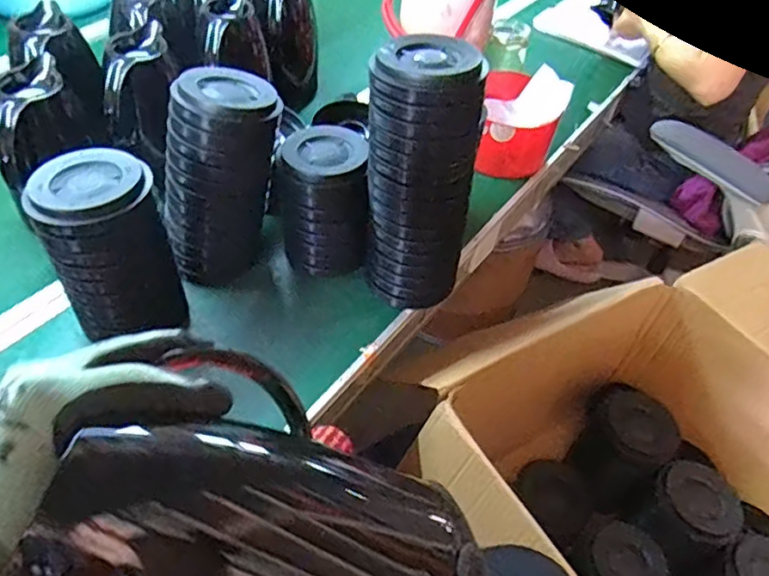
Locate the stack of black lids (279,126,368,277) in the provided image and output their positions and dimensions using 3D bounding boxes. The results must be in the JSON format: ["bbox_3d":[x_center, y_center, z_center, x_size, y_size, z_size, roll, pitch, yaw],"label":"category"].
[{"bbox_3d":[-0.081,-0.112,0.808,0.112,0.165,0.127,-3,48,-8],"label":"stack of black lids"}]

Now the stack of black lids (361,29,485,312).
[{"bbox_3d":[0.039,-0.128,0.733,0.129,0.314,0.114,7,47,2],"label":"stack of black lids"}]

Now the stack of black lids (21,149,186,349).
[{"bbox_3d":[-0.307,-0.043,0.671,0.121,0.196,0.121,-28,55,-27],"label":"stack of black lids"}]

